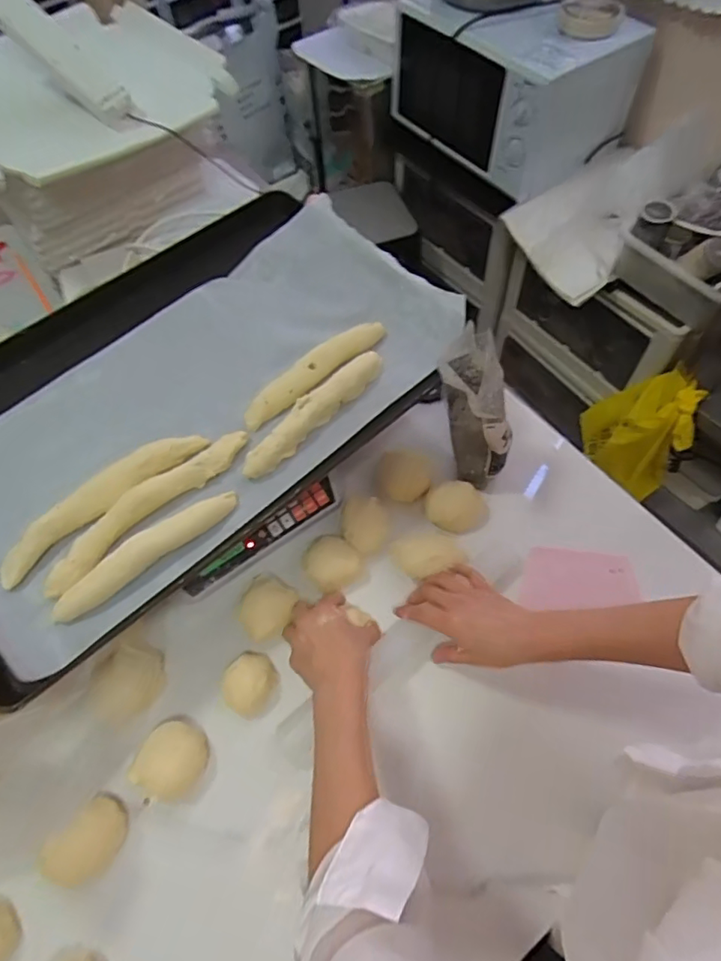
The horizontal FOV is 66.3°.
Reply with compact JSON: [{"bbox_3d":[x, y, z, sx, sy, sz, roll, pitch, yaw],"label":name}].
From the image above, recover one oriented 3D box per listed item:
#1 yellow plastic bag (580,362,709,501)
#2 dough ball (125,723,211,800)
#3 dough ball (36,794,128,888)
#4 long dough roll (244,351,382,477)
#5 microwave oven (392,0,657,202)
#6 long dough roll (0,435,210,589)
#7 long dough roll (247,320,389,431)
[{"bbox_3d":[0.625,-0.110,1.289,0.141,0.366,0.232,-30,63,-13],"label":"yellow plastic bag"},{"bbox_3d":[-0.177,0.266,0.521,0.059,0.039,0.068,24,64,15],"label":"dough ball"},{"bbox_3d":[-0.249,0.327,0.497,0.071,0.032,0.055,-39,66,-18],"label":"dough ball"},{"bbox_3d":[-0.050,-0.080,0.599,0.033,0.027,0.199,39,69,22],"label":"long dough roll"},{"bbox_3d":[0.354,-0.940,1.295,0.337,0.267,0.461,-31,64,-14],"label":"microwave oven"},{"bbox_3d":[-0.261,0.017,0.559,0.228,0.023,0.031,-38,65,-17],"label":"long dough roll"},{"bbox_3d":[-0.050,-0.126,0.626,0.199,0.022,0.028,-40,66,-18],"label":"long dough roll"}]

